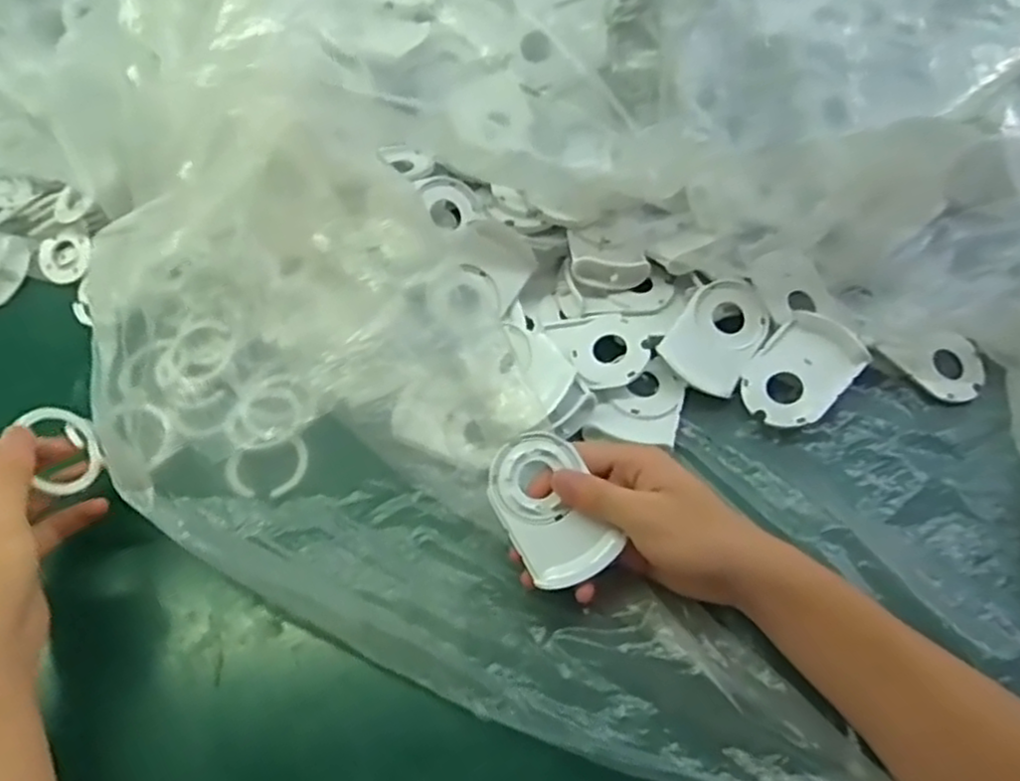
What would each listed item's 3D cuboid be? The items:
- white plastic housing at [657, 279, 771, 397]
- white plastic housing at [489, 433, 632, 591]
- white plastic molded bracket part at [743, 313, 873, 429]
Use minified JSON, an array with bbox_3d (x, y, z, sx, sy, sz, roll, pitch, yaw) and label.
[{"bbox_3d":[0.144,-0.038,0.490,0.054,0.022,0.077,33,64,19],"label":"white plastic housing"},{"bbox_3d":[0.022,0.065,0.396,0.053,0.005,0.084,-26,78,-8],"label":"white plastic housing"},{"bbox_3d":[0.189,-0.013,0.465,0.071,0.030,0.055,-39,65,-20],"label":"white plastic molded bracket part"}]

